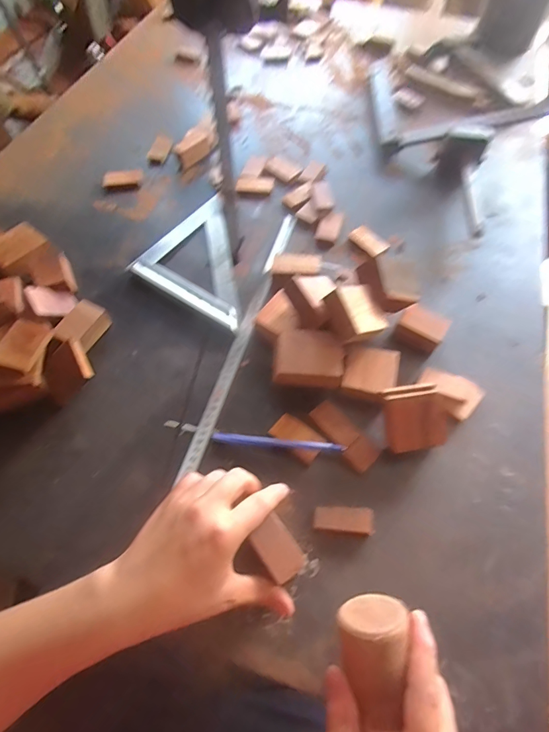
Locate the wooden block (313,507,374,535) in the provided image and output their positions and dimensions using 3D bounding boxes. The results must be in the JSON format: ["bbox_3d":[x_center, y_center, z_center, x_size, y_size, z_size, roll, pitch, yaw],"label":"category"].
[{"bbox_3d":[0.067,0.150,0.390,0.058,0.013,0.023,3,62,1],"label":"wooden block"}]

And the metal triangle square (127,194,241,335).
[{"bbox_3d":[-0.077,-0.150,0.546,0.174,0.015,0.173,31,66,15],"label":"metal triangle square"}]

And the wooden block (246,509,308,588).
[{"bbox_3d":[0.003,0.151,0.331,0.032,0.010,0.047,-34,68,-17],"label":"wooden block"}]

